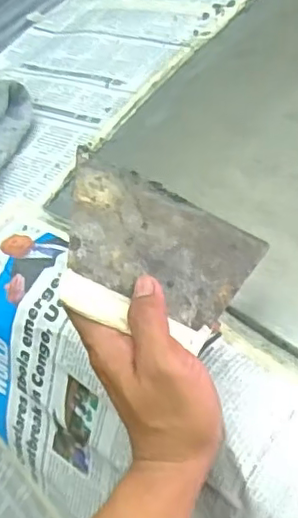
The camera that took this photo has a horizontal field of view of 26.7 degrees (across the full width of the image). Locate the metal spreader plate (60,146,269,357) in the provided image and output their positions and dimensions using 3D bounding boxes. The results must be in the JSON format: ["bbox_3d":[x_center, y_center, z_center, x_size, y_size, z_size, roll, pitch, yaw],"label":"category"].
[{"bbox_3d":[0.003,0.001,0.396,0.130,0.005,0.099,26,65,-11],"label":"metal spreader plate"}]

